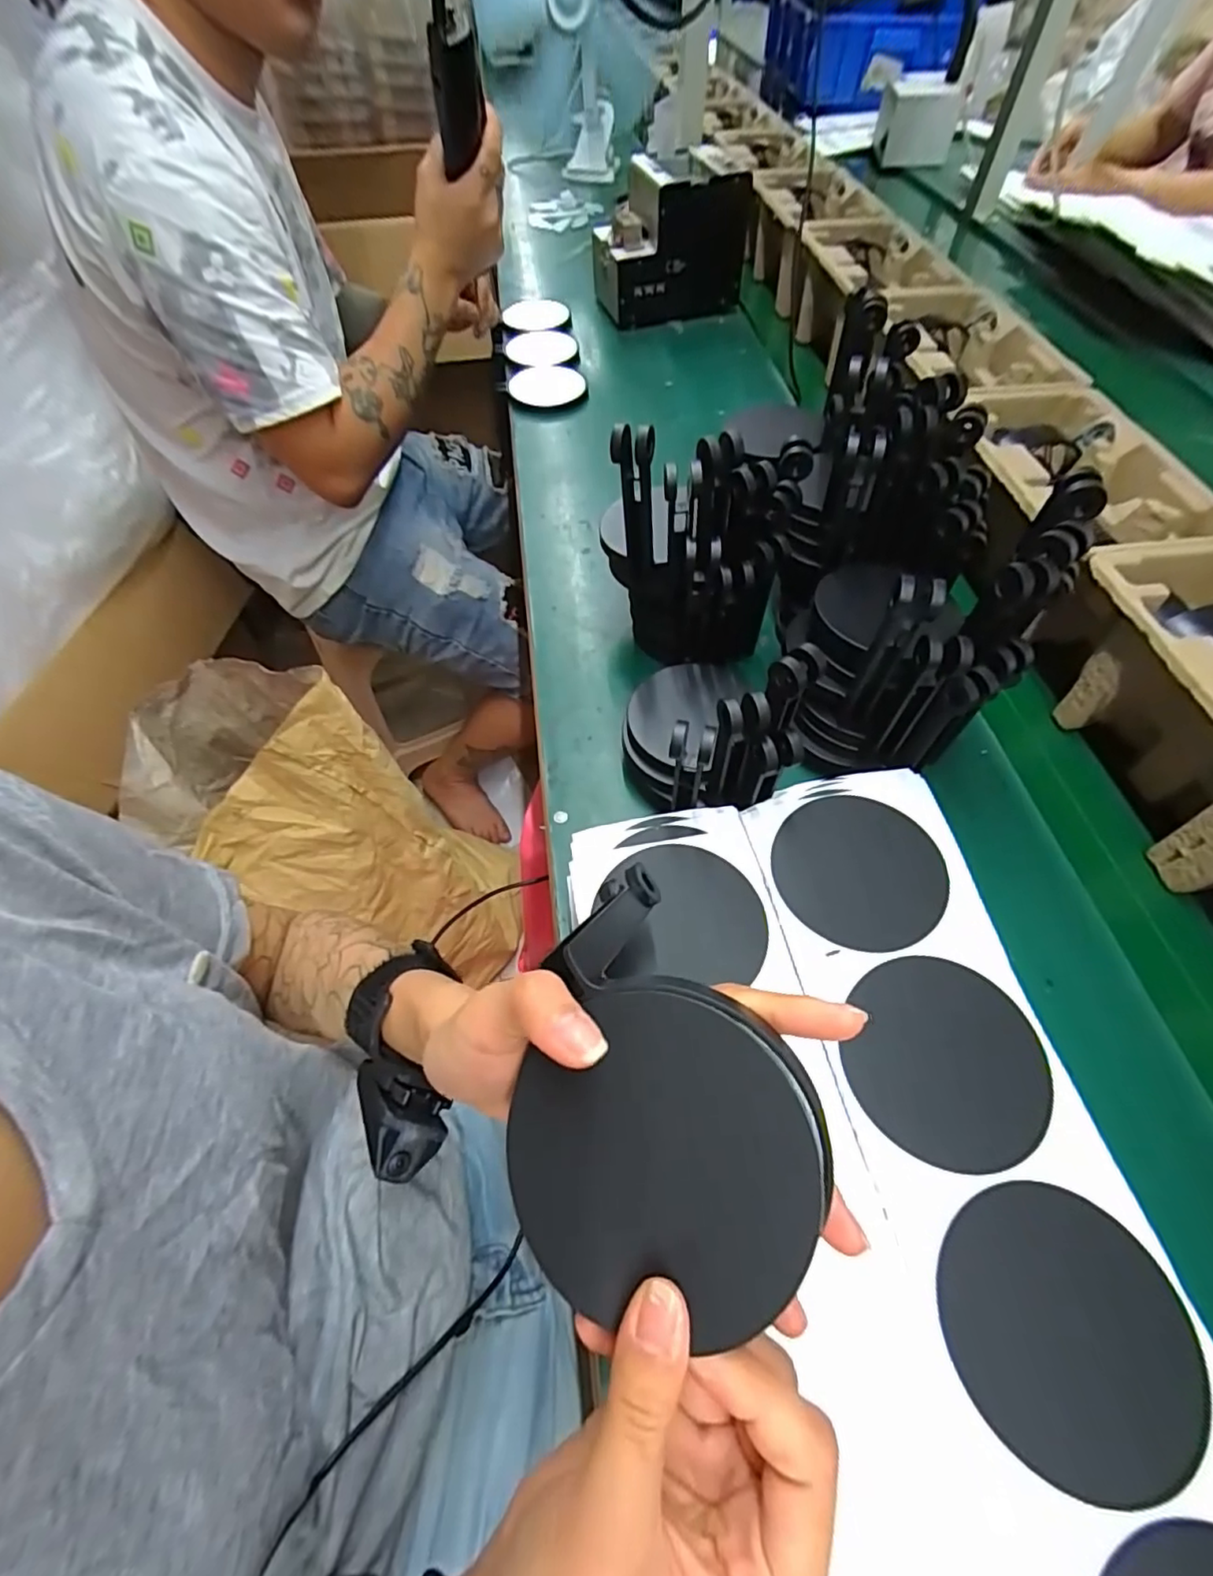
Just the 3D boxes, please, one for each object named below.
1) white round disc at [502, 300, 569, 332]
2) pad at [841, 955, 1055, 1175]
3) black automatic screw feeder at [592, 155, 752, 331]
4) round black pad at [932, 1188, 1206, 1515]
[{"bbox_3d":[-0.102,-0.691,0.872,0.086,0.014,0.086,1,63,-1],"label":"white round disc"},{"bbox_3d":[0.165,0.130,0.290,0.087,0.009,0.092,1,63,-1],"label":"pad"},{"bbox_3d":[0.089,-0.758,0.839,0.184,0.152,0.148,-17,64,-10],"label":"black automatic screw feeder"},{"bbox_3d":[0.183,0.215,0.237,0.094,0.004,0.089,-1,57,1],"label":"round black pad"}]

